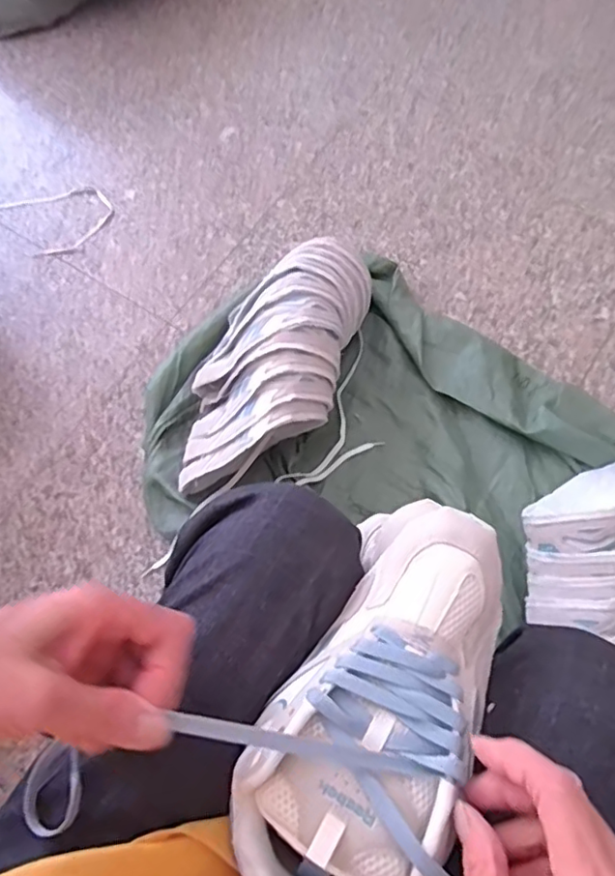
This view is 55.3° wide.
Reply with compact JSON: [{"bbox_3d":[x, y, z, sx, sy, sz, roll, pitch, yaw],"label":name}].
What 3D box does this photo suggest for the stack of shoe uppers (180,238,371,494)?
[{"bbox_3d":[-0.041,-0.117,0.844,0.187,0.168,0.359,16,69,9],"label":"stack of shoe uppers"}]

